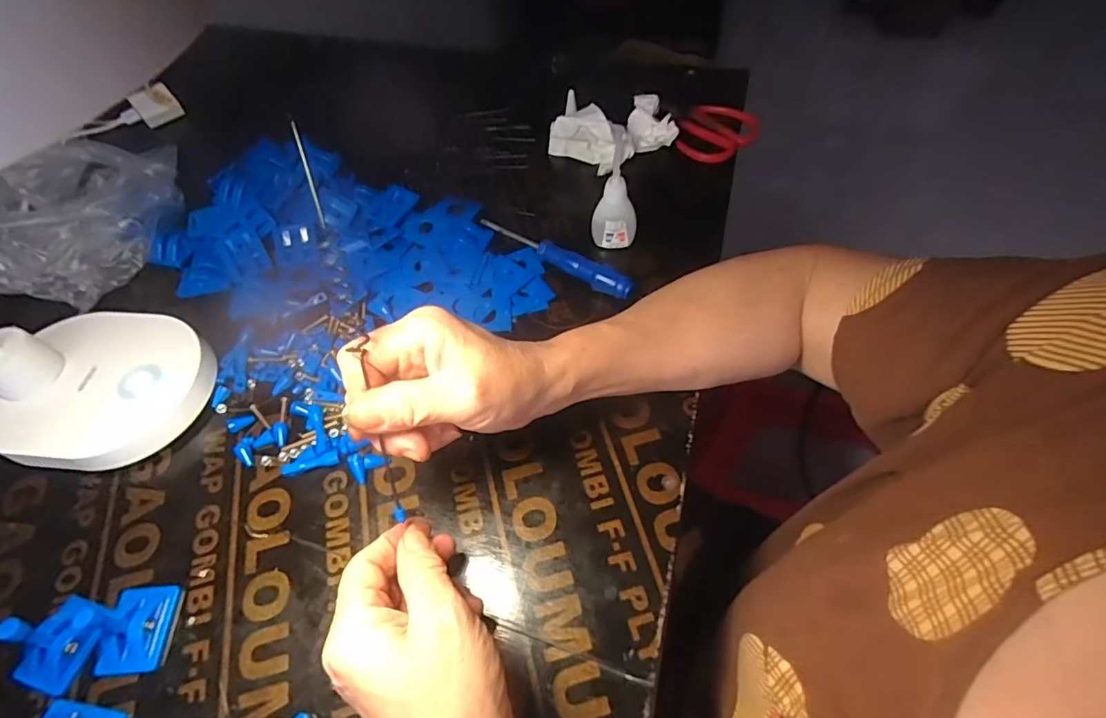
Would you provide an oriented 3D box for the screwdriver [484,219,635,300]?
[{"bbox_3d":[-0.001,-0.085,0.435,0.147,0.019,0.015,27,63,19],"label":"screwdriver"}]

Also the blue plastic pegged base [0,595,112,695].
[{"bbox_3d":[-0.277,0.152,0.285,0.031,0.045,0.044,12,59,11],"label":"blue plastic pegged base"}]

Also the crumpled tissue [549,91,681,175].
[{"bbox_3d":[0.057,-0.210,0.486,0.114,0.054,0.055,-13,57,-5],"label":"crumpled tissue"}]

